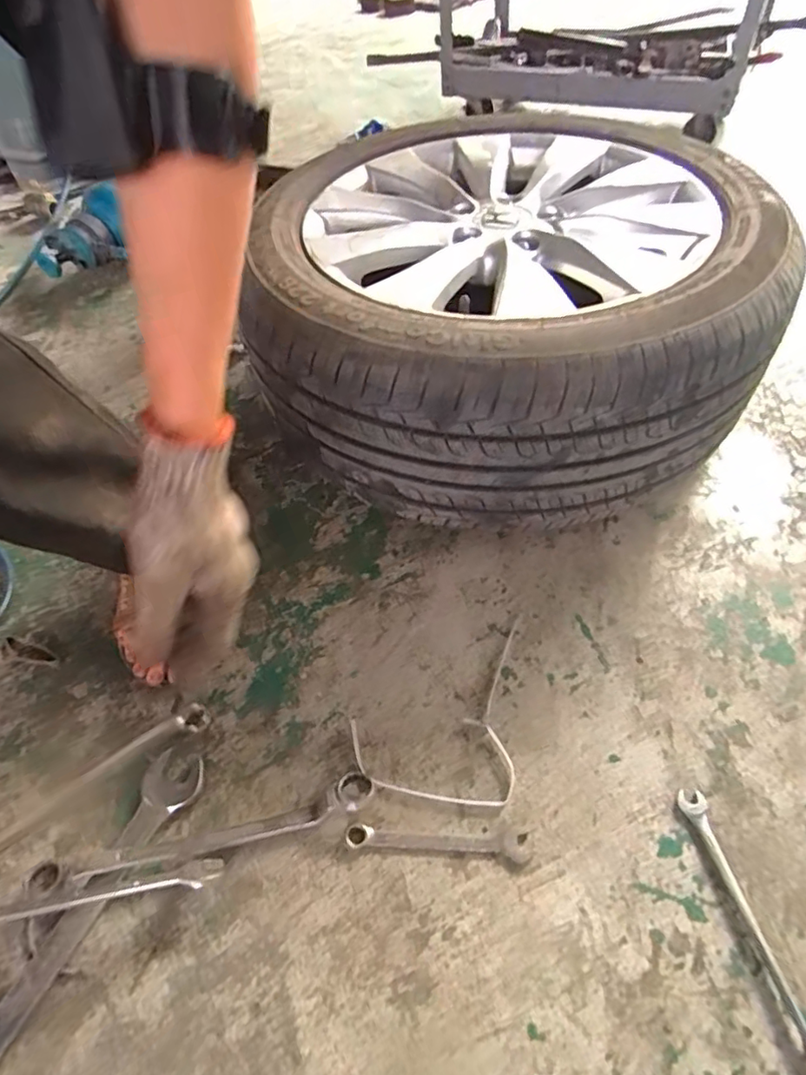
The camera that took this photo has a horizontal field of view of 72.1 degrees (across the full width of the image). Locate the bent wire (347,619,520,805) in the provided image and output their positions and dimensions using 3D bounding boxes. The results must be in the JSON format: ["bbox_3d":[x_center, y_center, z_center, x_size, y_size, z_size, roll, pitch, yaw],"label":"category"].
[{"bbox_3d":[0.032,0.148,0.523,0.148,0.008,0.182,4,52,9],"label":"bent wire"}]

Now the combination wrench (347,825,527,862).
[{"bbox_3d":[0.028,0.245,0.448,0.147,0.009,0.020,0,52,5],"label":"combination wrench"}]

